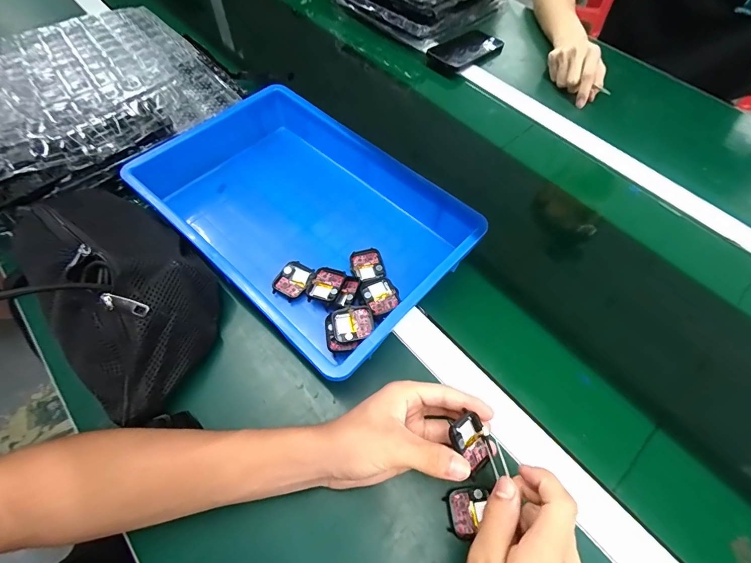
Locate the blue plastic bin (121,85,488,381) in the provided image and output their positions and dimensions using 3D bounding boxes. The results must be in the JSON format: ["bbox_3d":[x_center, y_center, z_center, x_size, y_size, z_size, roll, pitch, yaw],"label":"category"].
[{"bbox_3d":[-0.087,-0.081,0.437,0.359,0.070,0.248,40,65,18],"label":"blue plastic bin"}]

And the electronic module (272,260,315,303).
[{"bbox_3d":[-0.093,-0.002,0.415,0.036,0.008,0.046,26,62,12],"label":"electronic module"}]

